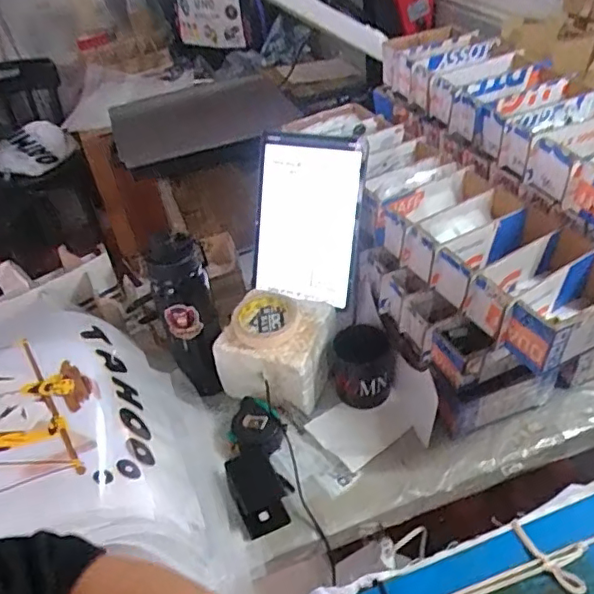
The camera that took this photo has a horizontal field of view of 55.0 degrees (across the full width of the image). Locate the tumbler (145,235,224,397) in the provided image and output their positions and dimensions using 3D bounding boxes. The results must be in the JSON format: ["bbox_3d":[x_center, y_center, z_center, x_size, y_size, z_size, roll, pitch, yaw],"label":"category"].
[{"bbox_3d":[-0.150,0.028,0.807,0.078,0.248,0.073,-4,40,3],"label":"tumbler"}]

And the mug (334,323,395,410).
[{"bbox_3d":[0.097,0.103,0.831,0.083,0.092,0.092,-5,40,3],"label":"mug"}]

